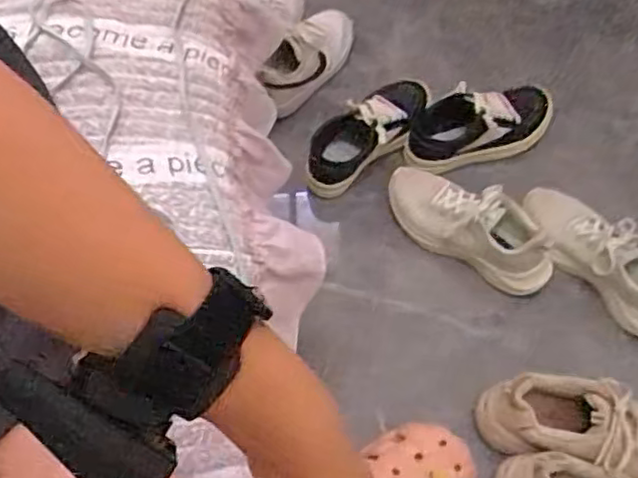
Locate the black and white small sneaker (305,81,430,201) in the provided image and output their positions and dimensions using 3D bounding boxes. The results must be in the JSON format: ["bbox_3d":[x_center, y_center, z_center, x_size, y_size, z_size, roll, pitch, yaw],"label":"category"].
[{"bbox_3d":[0.078,-0.174,1.029,0.094,0.101,0.254,38,65,20],"label":"black and white small sneaker"}]

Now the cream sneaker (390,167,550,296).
[{"bbox_3d":[0.201,-0.021,0.924,0.254,0.092,0.091,37,65,19],"label":"cream sneaker"}]

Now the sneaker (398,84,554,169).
[{"bbox_3d":[0.252,-0.182,1.037,0.245,0.077,0.094,-18,61,-12],"label":"sneaker"}]

